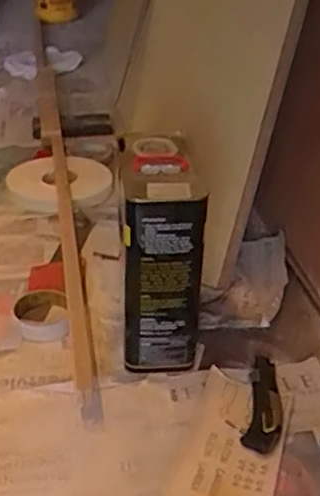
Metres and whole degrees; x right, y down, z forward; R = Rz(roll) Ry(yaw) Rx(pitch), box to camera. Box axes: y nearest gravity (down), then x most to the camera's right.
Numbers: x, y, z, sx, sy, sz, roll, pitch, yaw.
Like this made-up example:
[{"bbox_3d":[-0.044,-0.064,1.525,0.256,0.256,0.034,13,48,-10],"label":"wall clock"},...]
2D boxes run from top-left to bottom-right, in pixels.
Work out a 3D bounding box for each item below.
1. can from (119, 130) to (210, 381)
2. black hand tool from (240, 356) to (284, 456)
[{"bbox_3d":[-0.001,0.010,0.792,0.092,0.236,0.161,0,31,-2],"label":"can"},{"bbox_3d":[0.120,0.165,0.751,0.039,0.027,0.151,8,32,9],"label":"black hand tool"}]

